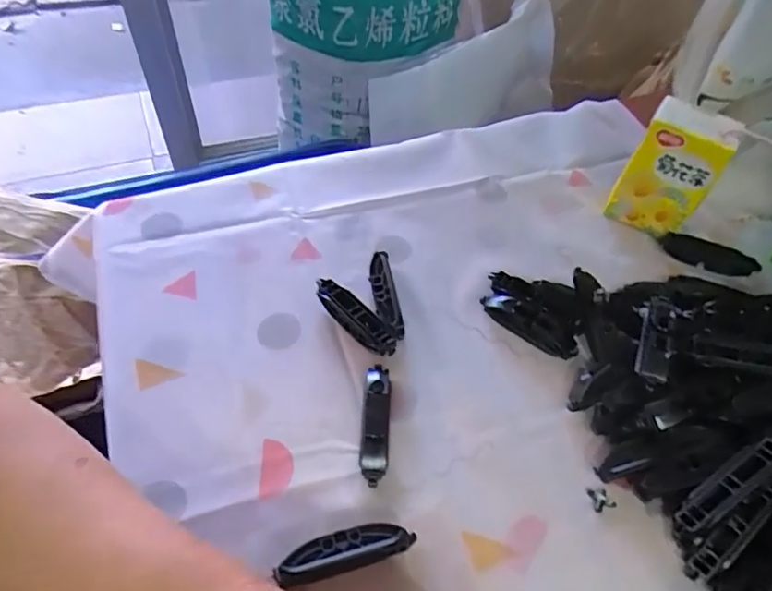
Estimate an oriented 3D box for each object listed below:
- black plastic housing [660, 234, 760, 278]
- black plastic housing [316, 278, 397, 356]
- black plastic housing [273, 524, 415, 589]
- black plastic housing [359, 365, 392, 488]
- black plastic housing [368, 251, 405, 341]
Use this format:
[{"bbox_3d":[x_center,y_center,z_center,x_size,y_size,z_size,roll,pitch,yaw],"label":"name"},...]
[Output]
[{"bbox_3d":[0.288,-0.036,0.482,0.080,0.016,0.021,16,54,8],"label":"black plastic housing"},{"bbox_3d":[-0.023,0.017,0.411,0.080,0.018,0.020,40,60,23],"label":"black plastic housing"},{"bbox_3d":[-0.024,0.149,0.313,0.079,0.017,0.021,-15,56,-15],"label":"black plastic housing"},{"bbox_3d":[-0.007,0.084,0.361,0.019,0.018,0.079,4,53,-1],"label":"black plastic housing"},{"bbox_3d":[-0.001,0.000,0.426,0.018,0.016,0.078,-7,54,-9],"label":"black plastic housing"}]

